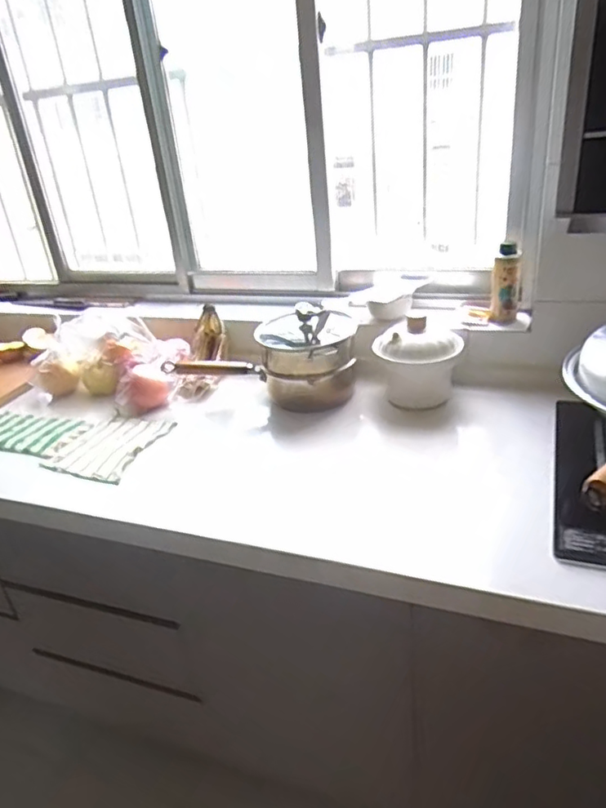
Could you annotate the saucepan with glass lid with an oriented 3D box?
[{"bbox_3d":[-0.091,-0.116,1.292,0.415,0.217,0.209,-2,28,9],"label":"saucepan with glass lid"}]

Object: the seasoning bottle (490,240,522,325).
[{"bbox_3d":[0.423,-0.250,1.212,0.057,0.155,0.063,3,30,17],"label":"seasoning bottle"}]

